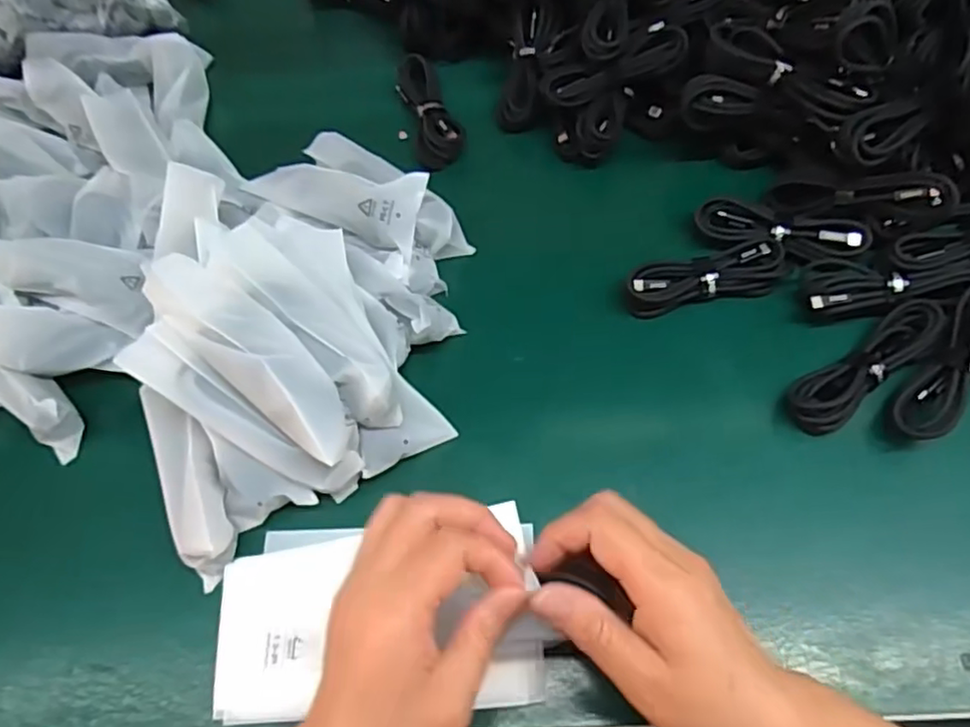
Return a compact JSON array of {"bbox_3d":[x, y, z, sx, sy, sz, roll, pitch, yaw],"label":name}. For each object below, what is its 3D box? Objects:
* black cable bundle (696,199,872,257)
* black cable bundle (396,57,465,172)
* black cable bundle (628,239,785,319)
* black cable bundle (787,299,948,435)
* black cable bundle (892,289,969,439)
[{"bbox_3d":[0.202,-0.090,0.452,0.108,0.022,0.025,15,65,12],"label":"black cable bundle"},{"bbox_3d":[-0.046,-0.205,0.534,0.037,0.019,0.102,-16,63,-4],"label":"black cable bundle"},{"bbox_3d":[0.149,-0.057,0.446,0.105,0.019,0.033,-11,63,-1],"label":"black cable bundle"},{"bbox_3d":[0.235,0.001,0.404,0.110,0.023,0.034,-33,65,-12],"label":"black cable bundle"},{"bbox_3d":[0.282,-0.002,0.391,0.028,0.024,0.112,35,85,15],"label":"black cable bundle"}]

